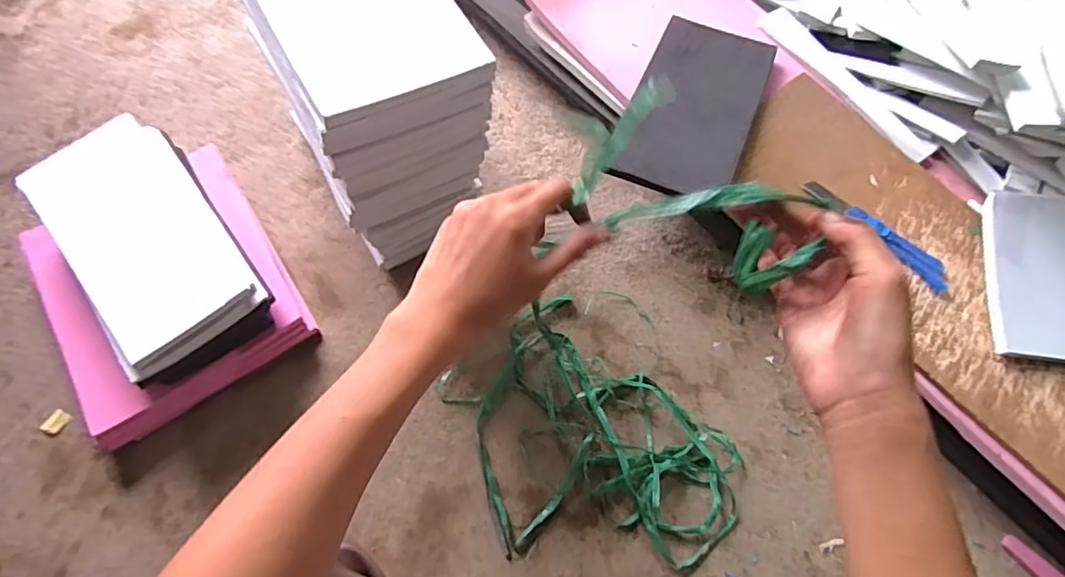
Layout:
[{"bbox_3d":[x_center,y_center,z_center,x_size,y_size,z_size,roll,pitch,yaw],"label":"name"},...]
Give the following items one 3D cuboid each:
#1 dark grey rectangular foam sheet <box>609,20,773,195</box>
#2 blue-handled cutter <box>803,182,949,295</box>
[{"bbox_3d":[0.208,-0.227,0.722,0.146,0.020,0.284,22,65,4],"label":"dark grey rectangular foam sheet"},{"bbox_3d":[0.410,-0.068,0.676,0.043,0.014,0.190,-41,73,-16],"label":"blue-handled cutter"}]

